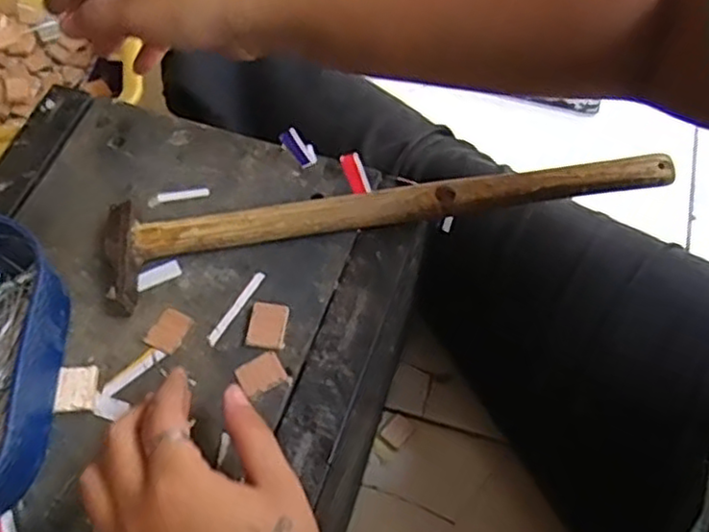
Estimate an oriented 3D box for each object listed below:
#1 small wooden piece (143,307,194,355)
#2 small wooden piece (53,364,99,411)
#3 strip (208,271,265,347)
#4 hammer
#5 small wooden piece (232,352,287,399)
[{"bbox_3d":[-0.103,0.035,0.371,0.019,0.004,0.024,27,65,15],"label":"small wooden piece"},{"bbox_3d":[-0.147,0.065,0.355,0.021,0.004,0.025,-4,61,-1],"label":"small wooden piece"},{"bbox_3d":[-0.066,0.023,0.378,0.006,0.004,0.050,28,65,15],"label":"strip"},{"bbox_3d":[0.021,-0.026,0.388,0.330,0.023,0.056,-7,59,-4],"label":"hammer"},{"bbox_3d":[-0.050,0.057,0.356,0.023,0.004,0.019,-30,65,-14],"label":"small wooden piece"}]

